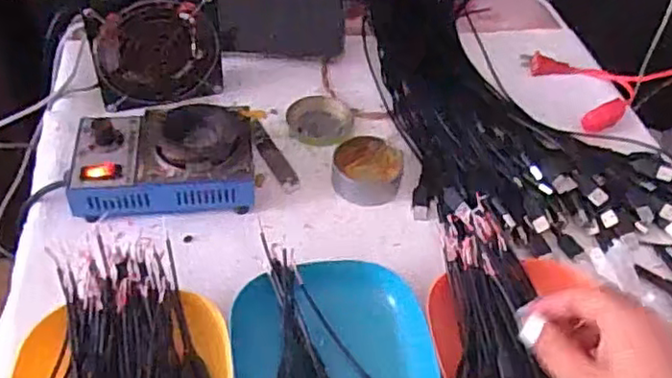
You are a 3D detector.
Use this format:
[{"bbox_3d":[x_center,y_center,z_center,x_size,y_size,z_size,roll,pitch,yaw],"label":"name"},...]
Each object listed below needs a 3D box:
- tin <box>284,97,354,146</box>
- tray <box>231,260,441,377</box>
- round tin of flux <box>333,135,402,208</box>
[{"bbox_3d":[-0.016,-0.068,0.649,0.065,0.011,0.063,2,49,-3],"label":"tin"},{"bbox_3d":[-0.002,0.115,0.462,0.136,0.034,0.129,-6,49,-9],"label":"tray"},{"bbox_3d":[0.029,-0.017,0.588,0.061,0.024,0.061,2,49,-3],"label":"round tin of flux"}]

